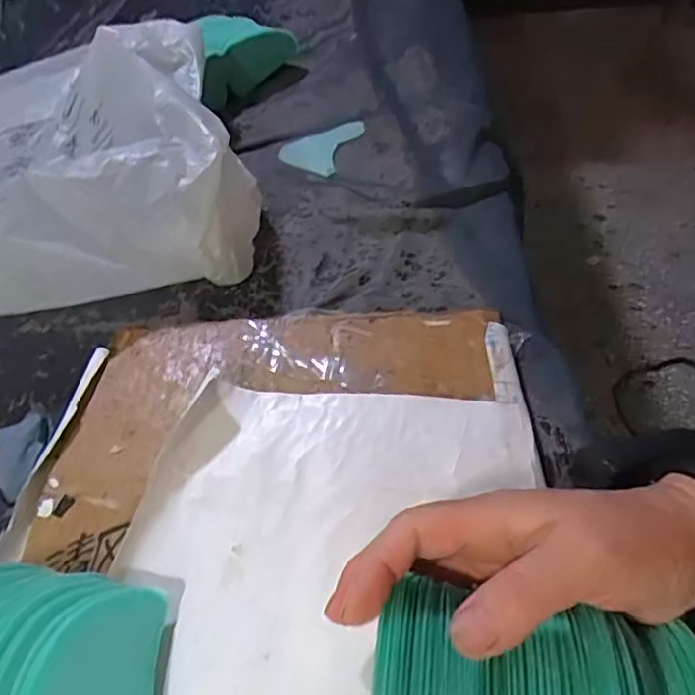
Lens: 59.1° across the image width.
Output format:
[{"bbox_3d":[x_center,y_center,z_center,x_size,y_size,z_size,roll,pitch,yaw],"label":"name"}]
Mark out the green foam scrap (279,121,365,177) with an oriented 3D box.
[{"bbox_3d":[-0.032,-0.226,0.677,0.079,0.004,0.113,15,50,19],"label":"green foam scrap"}]

